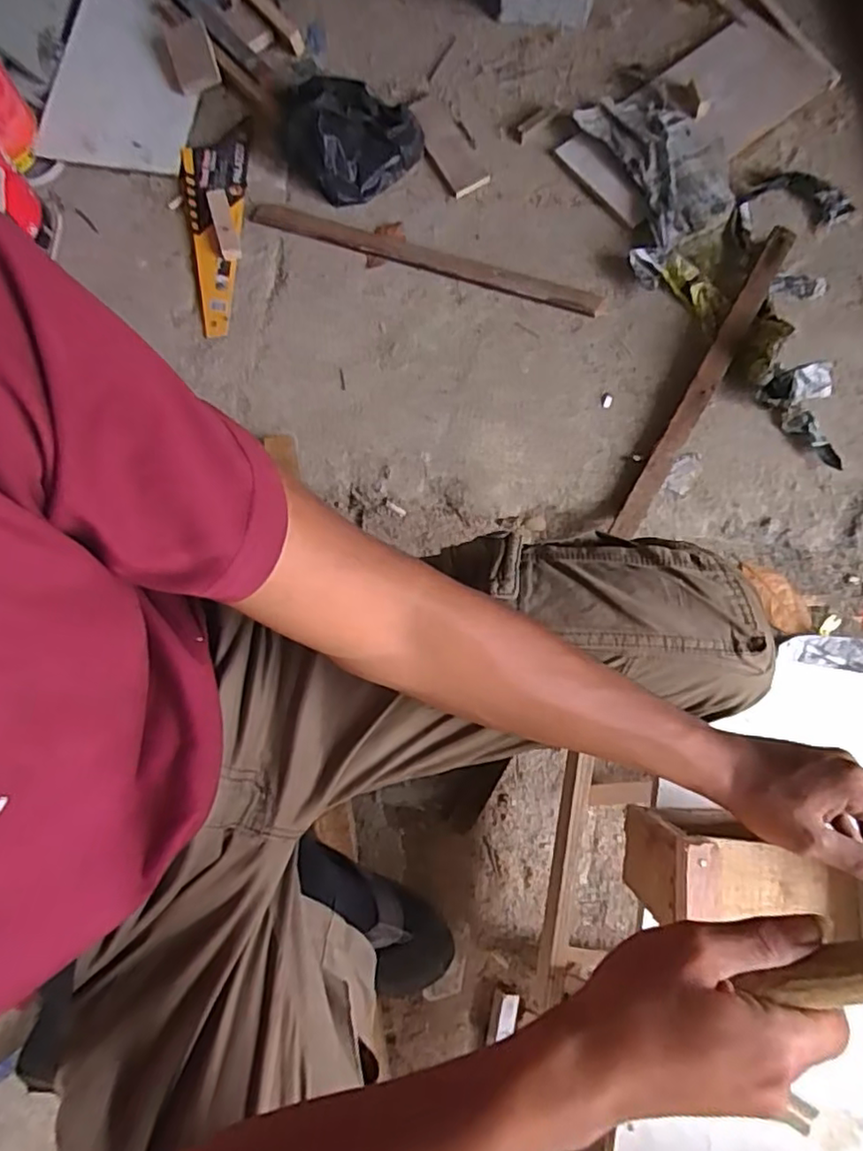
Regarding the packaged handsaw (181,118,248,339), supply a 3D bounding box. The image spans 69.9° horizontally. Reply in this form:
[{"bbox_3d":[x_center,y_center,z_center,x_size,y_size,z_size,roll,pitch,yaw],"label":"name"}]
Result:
[{"bbox_3d":[-0.319,-0.511,0.907,0.091,0.017,0.347,-3,78,1],"label":"packaged handsaw"}]

